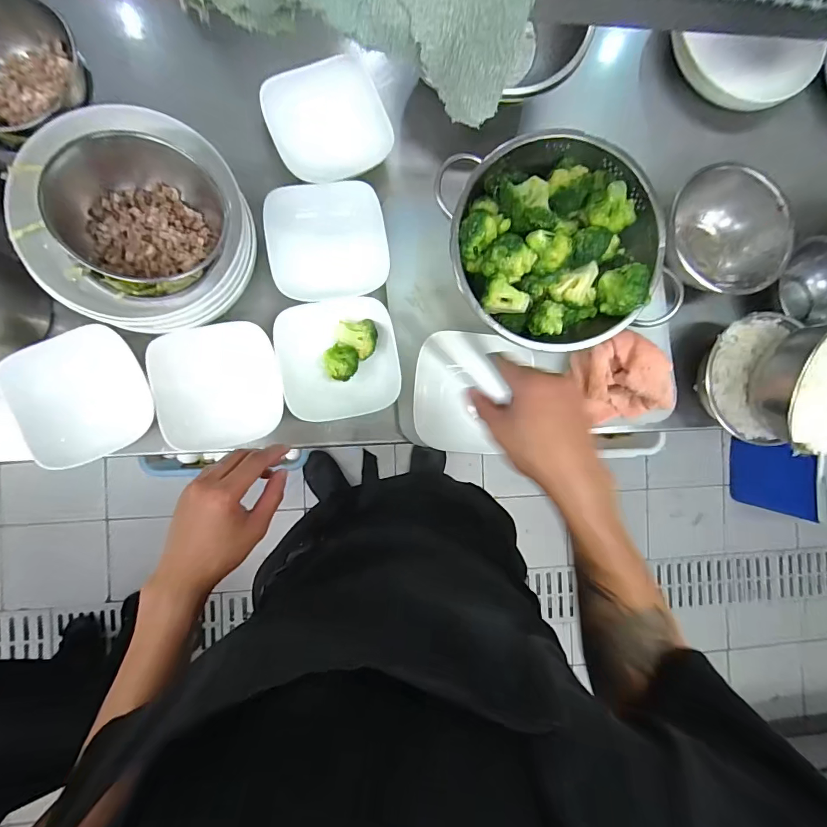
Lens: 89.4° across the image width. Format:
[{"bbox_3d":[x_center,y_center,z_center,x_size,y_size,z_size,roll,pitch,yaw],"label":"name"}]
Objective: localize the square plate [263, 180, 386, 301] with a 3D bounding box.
[{"bbox_3d":[-0.109,-0.217,0.529,0.145,0.021,0.137,-13,91,-6],"label":"square plate"}]

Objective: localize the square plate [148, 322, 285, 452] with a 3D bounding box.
[{"bbox_3d":[-0.247,-0.034,0.521,0.135,0.025,0.147,-15,91,-6],"label":"square plate"}]

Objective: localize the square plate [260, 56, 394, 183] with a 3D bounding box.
[{"bbox_3d":[-0.112,-0.380,0.544,0.144,0.015,0.145,-28,92,-6],"label":"square plate"}]

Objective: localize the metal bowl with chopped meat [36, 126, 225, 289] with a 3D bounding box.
[{"bbox_3d":[-0.269,-0.203,0.416,0.135,0.088,0.127,0,89,-6],"label":"metal bowl with chopped meat"}]

